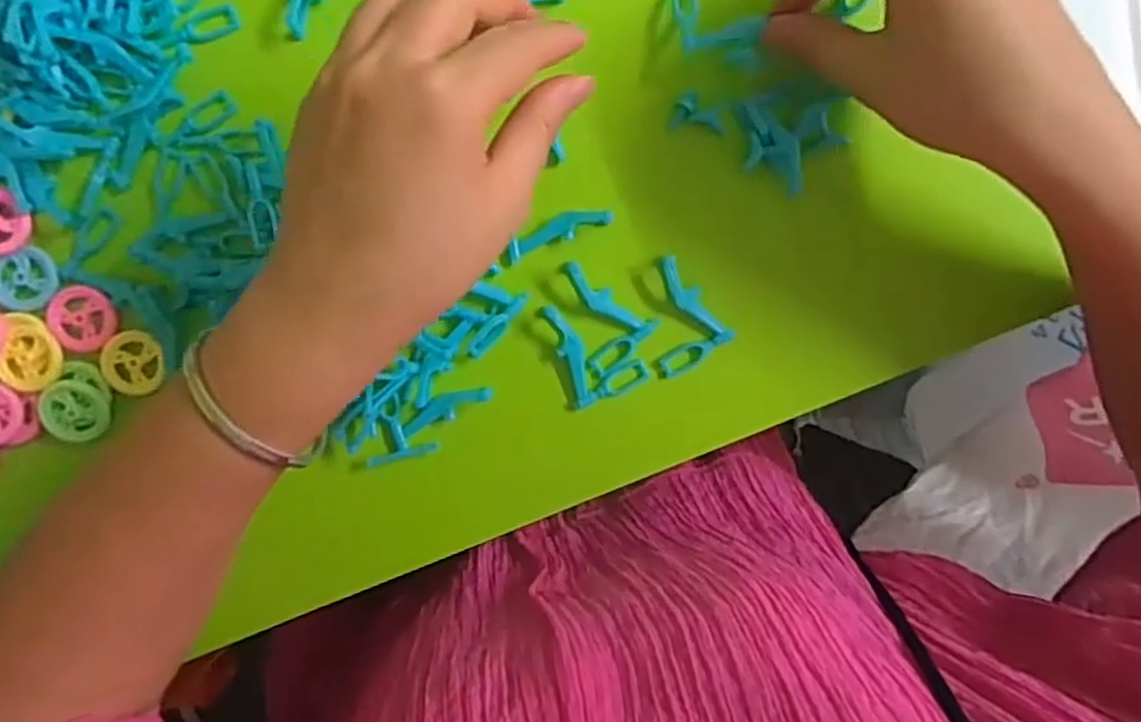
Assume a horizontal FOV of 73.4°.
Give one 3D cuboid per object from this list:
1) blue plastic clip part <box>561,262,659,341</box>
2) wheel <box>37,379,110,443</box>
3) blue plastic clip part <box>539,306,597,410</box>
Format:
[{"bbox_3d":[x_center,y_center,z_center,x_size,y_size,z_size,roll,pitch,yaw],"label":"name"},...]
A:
[{"bbox_3d":[0.017,-0.027,0.359,0.051,0.008,0.013,34,92,-6],"label":"blue plastic clip part"},{"bbox_3d":[-0.224,0.023,0.344,0.027,0.006,0.028,0,95,-3],"label":"wheel"},{"bbox_3d":[0.000,-0.002,0.362,0.015,0.005,0.051,-16,96,-2],"label":"blue plastic clip part"}]

